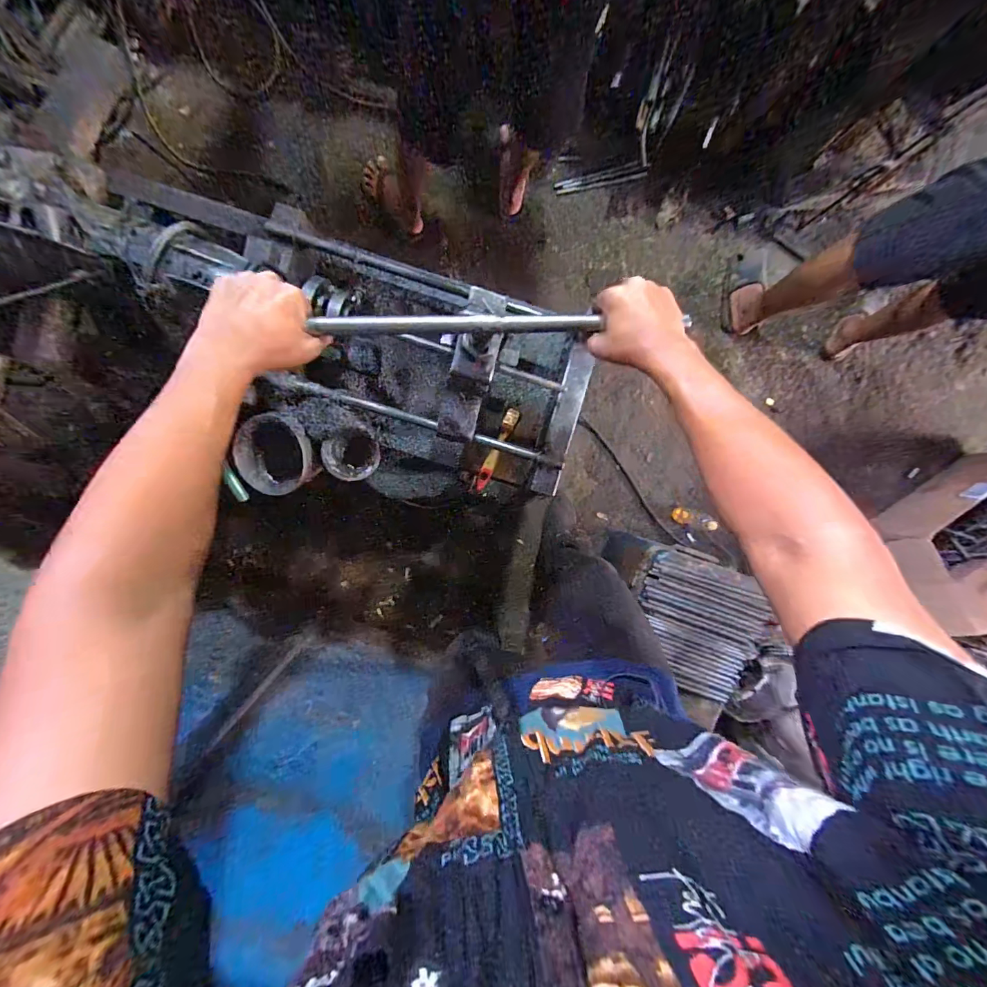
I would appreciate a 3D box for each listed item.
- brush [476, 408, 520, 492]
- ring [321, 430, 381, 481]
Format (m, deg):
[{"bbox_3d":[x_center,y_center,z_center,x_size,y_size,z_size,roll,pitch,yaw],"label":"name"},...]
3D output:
[{"bbox_3d":[0.007,-0.073,0.706,0.025,0.025,0.148,22,92,-3],"label":"brush"},{"bbox_3d":[-0.231,-0.063,0.684,0.087,0.040,0.082,-33,114,-16],"label":"ring"}]

